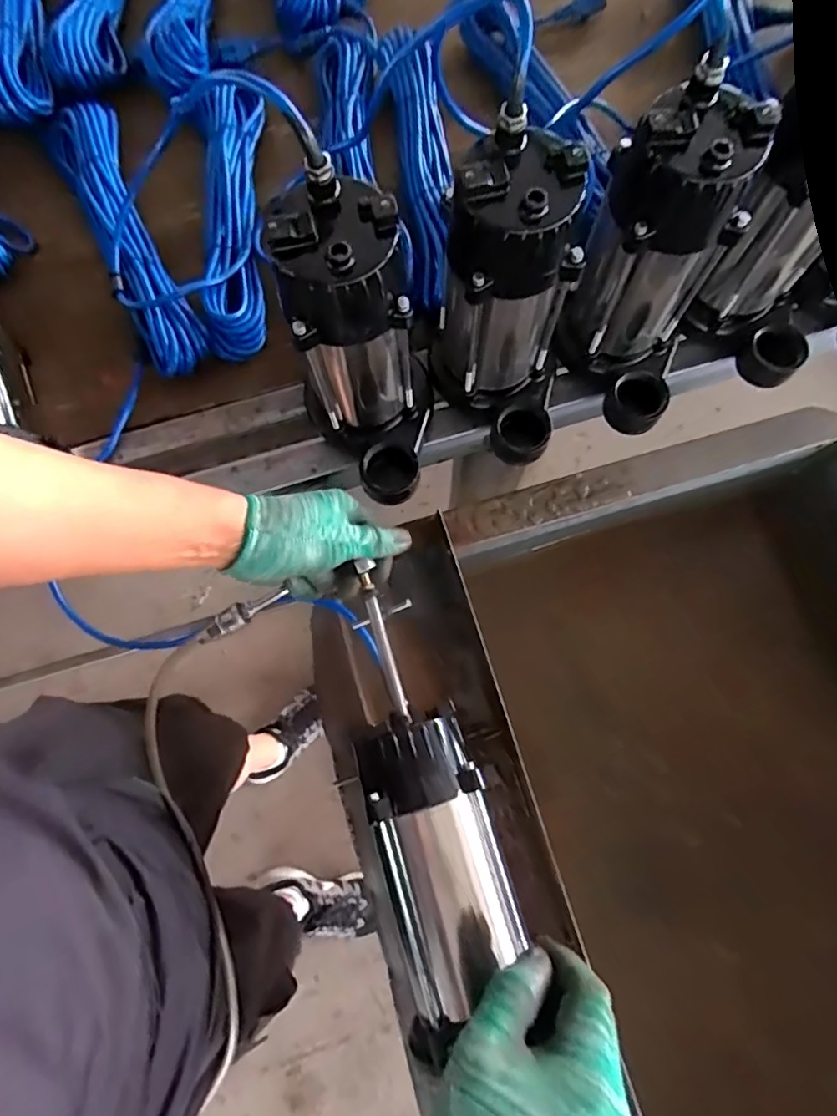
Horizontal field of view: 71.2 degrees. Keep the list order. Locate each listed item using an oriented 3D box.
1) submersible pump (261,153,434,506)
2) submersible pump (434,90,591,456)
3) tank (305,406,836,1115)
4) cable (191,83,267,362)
[{"bbox_3d":[-0.051,-0.151,0.472,0.117,0.228,0.141,1,75,1],"label":"submersible pump"},{"bbox_3d":[0.090,-0.198,0.486,0.109,0.239,0.154,-33,77,-8],"label":"submersible pump"},{"bbox_3d":[0.268,0.282,0.571,0.586,0.225,0.734,-17,76,-4],"label":"tank"},{"bbox_3d":[-0.206,-0.385,0.629,0.076,0.047,0.354,-4,75,0],"label":"cable"}]

